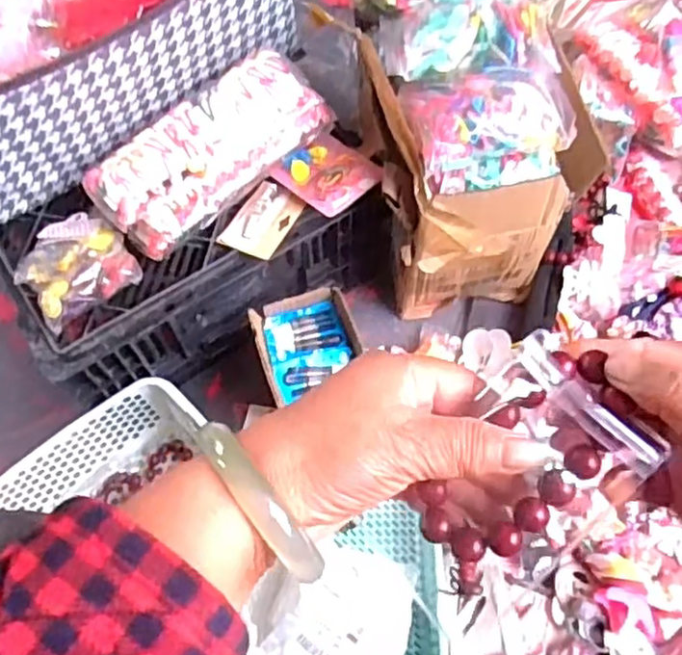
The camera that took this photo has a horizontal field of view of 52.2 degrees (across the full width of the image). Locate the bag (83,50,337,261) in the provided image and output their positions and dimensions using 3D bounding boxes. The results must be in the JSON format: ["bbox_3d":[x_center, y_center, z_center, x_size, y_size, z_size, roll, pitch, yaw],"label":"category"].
[{"bbox_3d":[-0.124,-0.166,0.665,0.227,0.071,0.090,-42,71,-16],"label":"bag"}]

